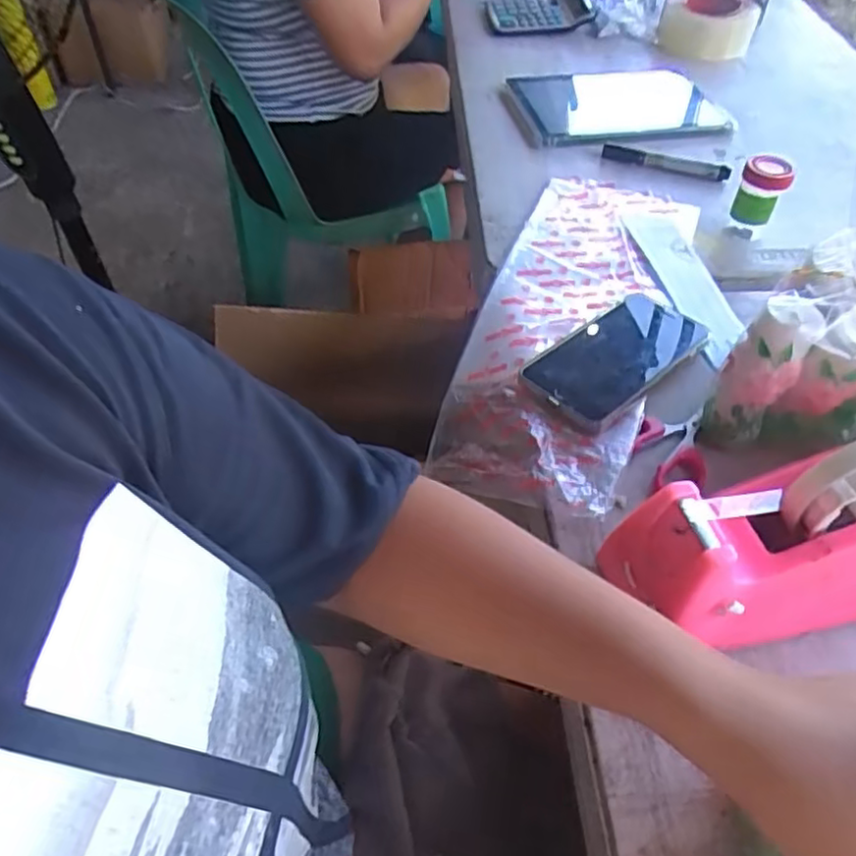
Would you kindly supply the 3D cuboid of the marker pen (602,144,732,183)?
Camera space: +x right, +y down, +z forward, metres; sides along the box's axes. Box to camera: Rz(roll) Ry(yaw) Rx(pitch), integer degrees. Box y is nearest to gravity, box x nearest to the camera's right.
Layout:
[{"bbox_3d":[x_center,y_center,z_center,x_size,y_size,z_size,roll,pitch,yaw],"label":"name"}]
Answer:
[{"bbox_3d":[0.263,-0.293,0.728,0.137,0.019,0.015,13,52,9],"label":"marker pen"}]

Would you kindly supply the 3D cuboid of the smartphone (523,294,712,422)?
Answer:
[{"bbox_3d":[0.149,-0.060,0.520,0.158,0.011,0.081,-30,53,-27],"label":"smartphone"}]

